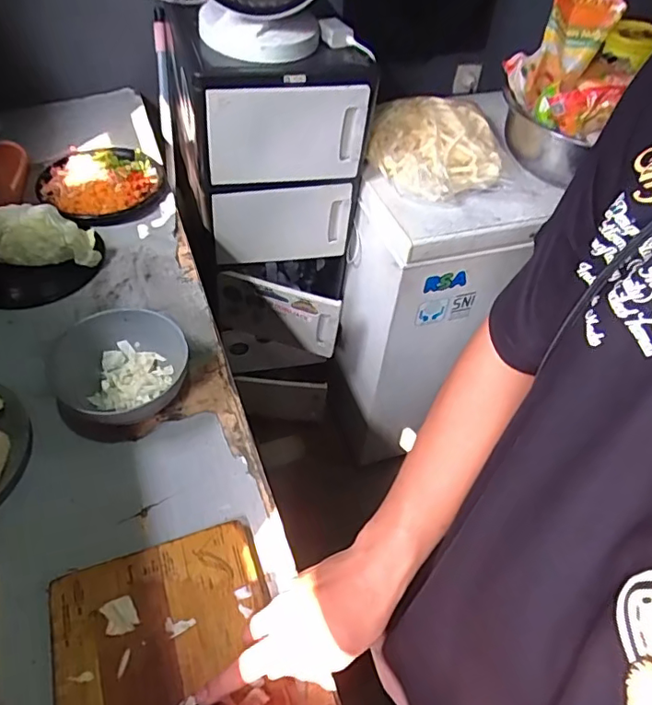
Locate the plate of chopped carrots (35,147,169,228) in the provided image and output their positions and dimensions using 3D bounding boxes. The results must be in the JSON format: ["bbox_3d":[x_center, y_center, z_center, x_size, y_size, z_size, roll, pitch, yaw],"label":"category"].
[{"bbox_3d":[-0.412,-0.318,1.014,0.220,0.046,0.253,-33,59,-27],"label":"plate of chopped carrots"}]

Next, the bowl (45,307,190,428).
[{"bbox_3d":[-0.252,0.029,0.692,0.159,0.084,0.164,2,50,-2],"label":"bowl"}]

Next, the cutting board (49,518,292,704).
[{"bbox_3d":[-0.136,0.315,0.486,0.201,0.013,0.296,-14,52,-15],"label":"cutting board"}]

